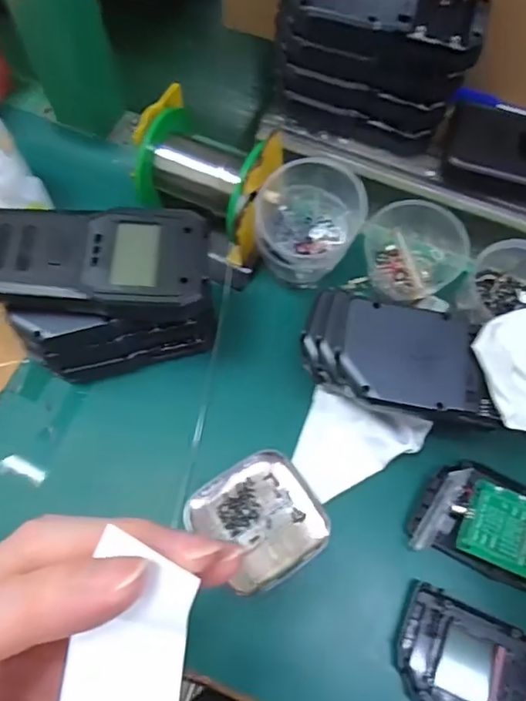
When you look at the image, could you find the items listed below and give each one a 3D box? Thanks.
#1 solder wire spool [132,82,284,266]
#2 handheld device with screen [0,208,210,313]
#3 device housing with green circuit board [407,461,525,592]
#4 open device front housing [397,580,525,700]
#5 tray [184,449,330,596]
[{"bbox_3d":[-0.035,-0.113,0.365,0.084,0.073,0.067,23,69,8],"label":"solder wire spool"},{"bbox_3d":[-0.096,-0.051,0.306,0.128,0.025,0.060,0,67,-1],"label":"handheld device with screen"},{"bbox_3d":[0.150,0.107,0.318,0.115,0.029,0.059,21,69,8],"label":"device housing with green circuit board"},{"bbox_3d":[0.132,0.182,0.299,0.118,0.013,0.057,23,69,8],"label":"open device front housing"},{"bbox_3d":[-0.002,0.101,0.328,0.069,0.007,0.070,-36,72,-14],"label":"tray"}]

